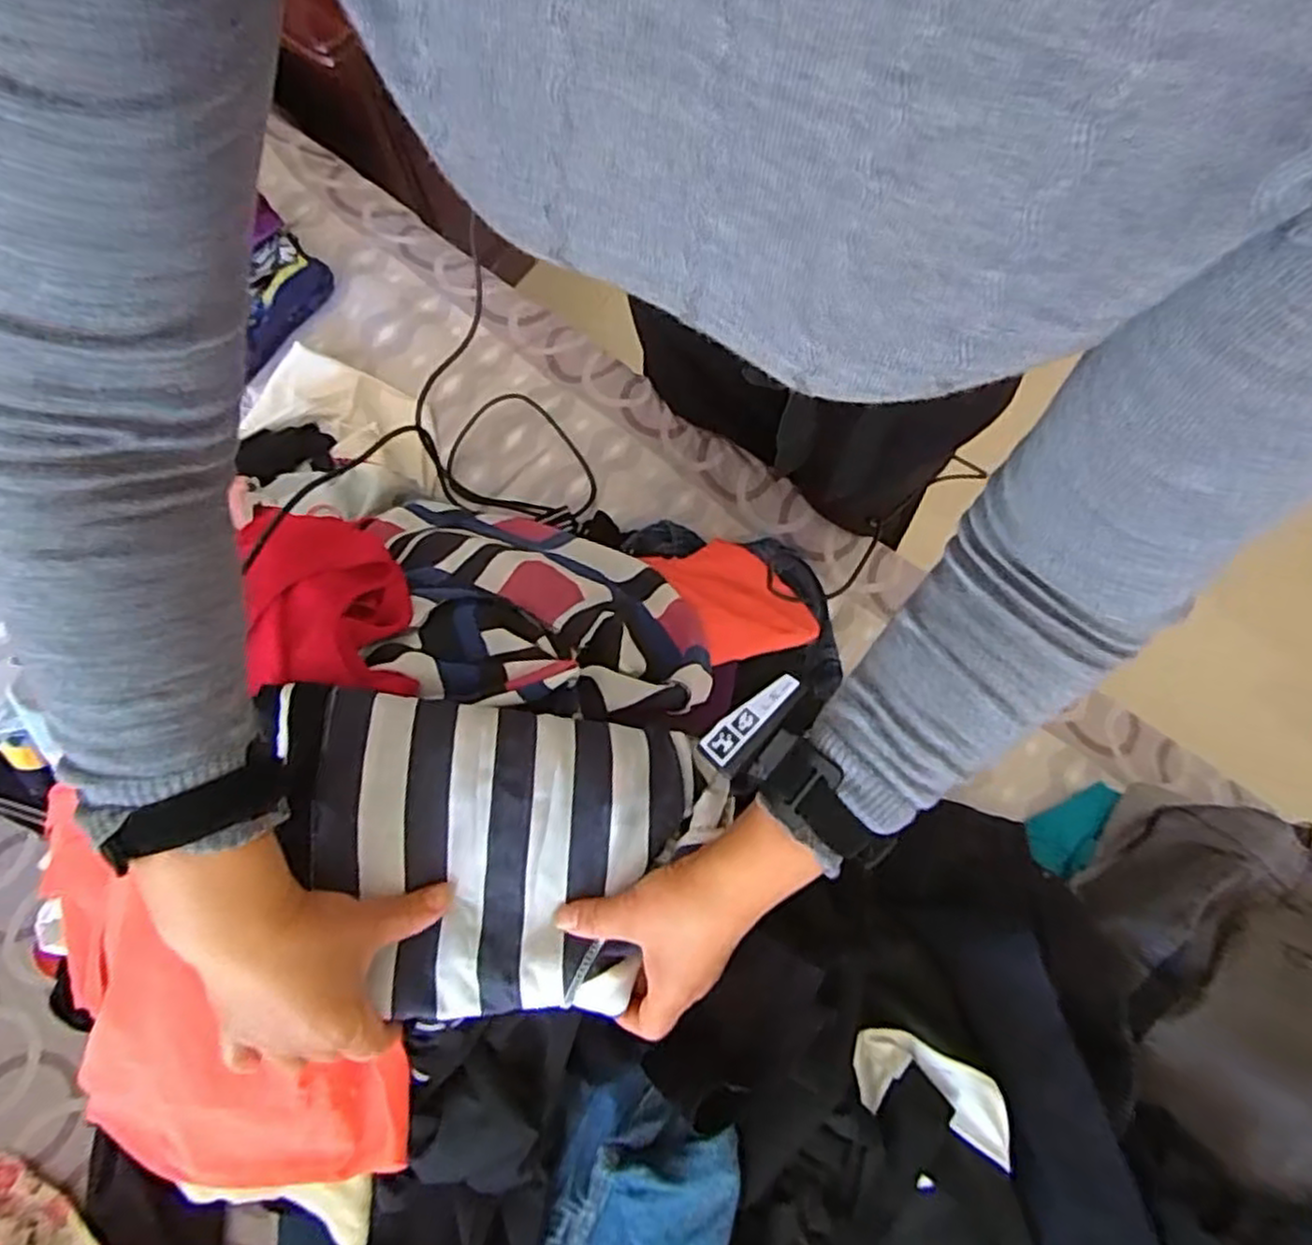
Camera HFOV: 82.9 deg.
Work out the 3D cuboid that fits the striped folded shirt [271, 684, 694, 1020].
[{"bbox_3d":[-0.098,0.136,0.431,0.226,0.048,0.173,6,76,1],"label":"striped folded shirt"}]

